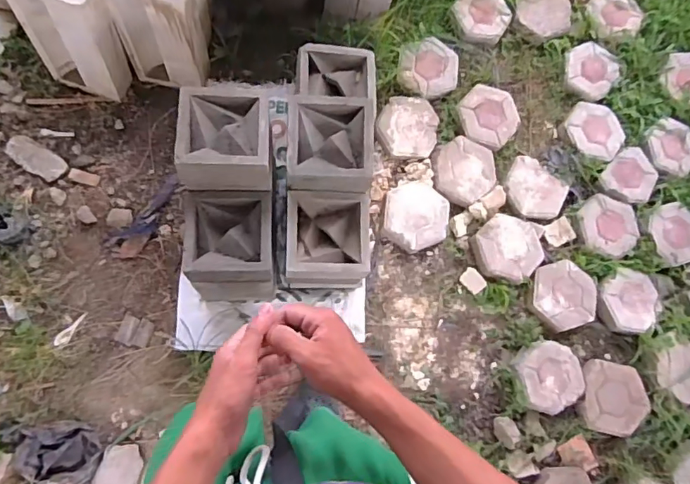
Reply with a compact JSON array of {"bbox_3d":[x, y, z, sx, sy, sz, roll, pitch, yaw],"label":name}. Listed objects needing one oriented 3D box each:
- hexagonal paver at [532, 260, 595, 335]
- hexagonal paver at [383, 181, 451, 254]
[{"bbox_3d":[0.653,0.159,1.504,0.178,0.039,0.199,-3,79,-7],"label":"hexagonal paver"},{"bbox_3d":[0.212,-0.078,1.498,0.203,0.041,0.208,-9,85,-6],"label":"hexagonal paver"}]

